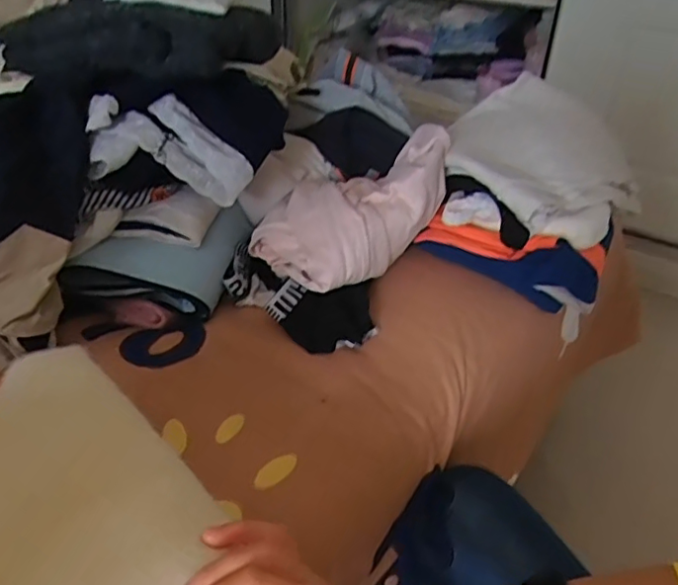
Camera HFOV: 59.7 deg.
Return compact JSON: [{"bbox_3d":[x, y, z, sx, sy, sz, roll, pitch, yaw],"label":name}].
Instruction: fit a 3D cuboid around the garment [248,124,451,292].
[{"bbox_3d":[0.016,-0.102,0.648,0.214,0.107,0.140,-24,42,-36],"label":"garment"}]

